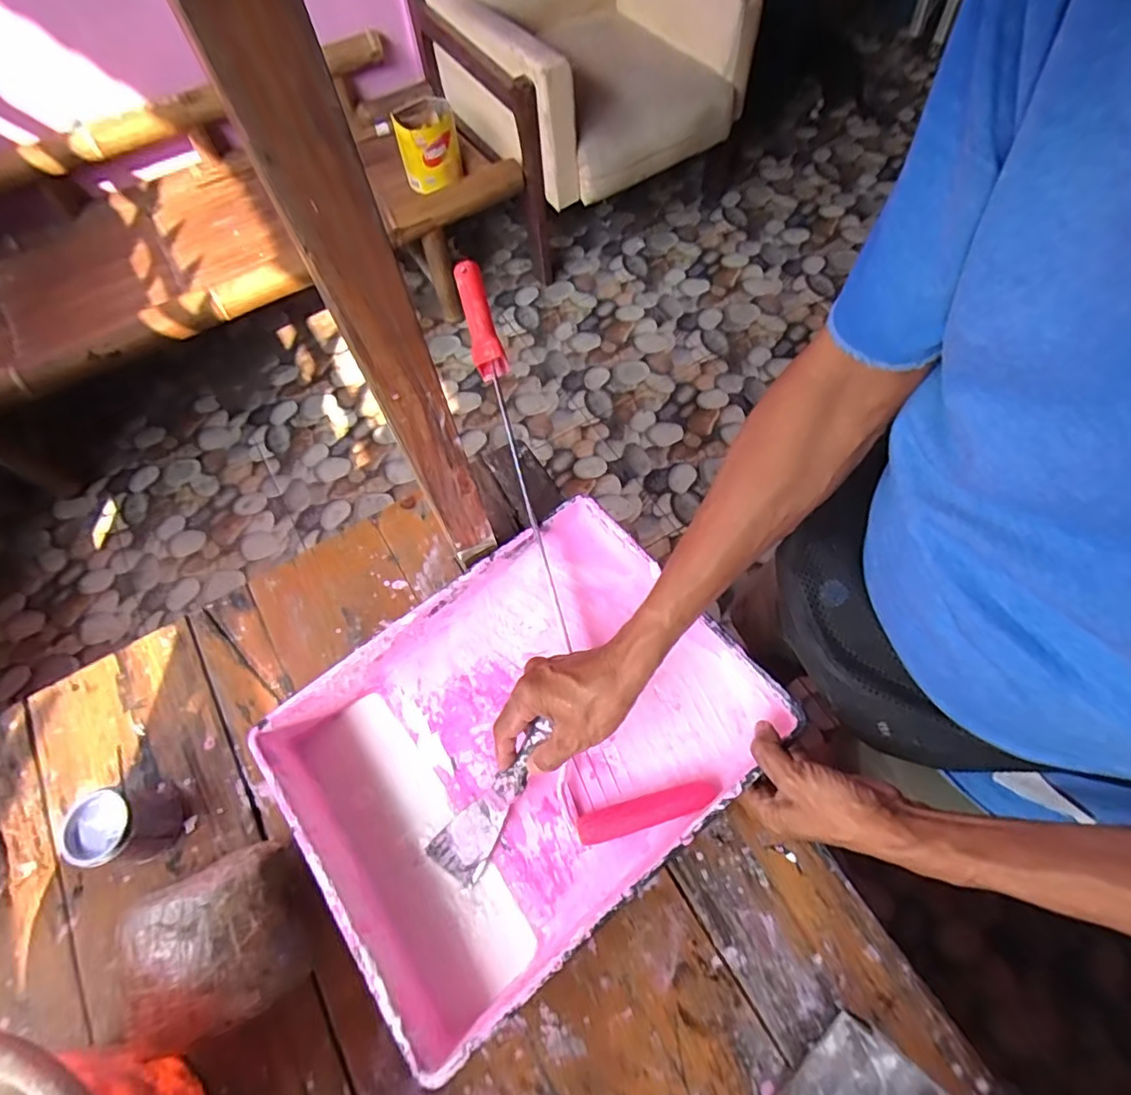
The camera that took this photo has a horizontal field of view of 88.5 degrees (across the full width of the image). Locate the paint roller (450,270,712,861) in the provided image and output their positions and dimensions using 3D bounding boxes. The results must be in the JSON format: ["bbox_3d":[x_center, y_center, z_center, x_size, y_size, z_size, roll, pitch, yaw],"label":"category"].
[{"bbox_3d":[-0.022,-0.044,0.540,0.108,0.084,0.574,-16,64,-5],"label":"paint roller"}]

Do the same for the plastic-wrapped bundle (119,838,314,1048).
[{"bbox_3d":[-0.257,0.295,0.436,0.113,0.072,0.111,-22,64,-8],"label":"plastic-wrapped bundle"}]

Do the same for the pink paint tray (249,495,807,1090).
[{"bbox_3d":[-0.035,0.156,0.481,0.347,0.081,0.273,-37,67,-14],"label":"pink paint tray"}]

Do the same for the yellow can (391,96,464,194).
[{"bbox_3d":[-0.355,-1.049,1.515,0.147,0.156,0.162,-10,63,-2],"label":"yellow can"}]

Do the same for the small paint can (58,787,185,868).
[{"bbox_3d":[-0.365,0.230,0.482,0.060,0.060,0.055,-1,63,2],"label":"small paint can"}]

